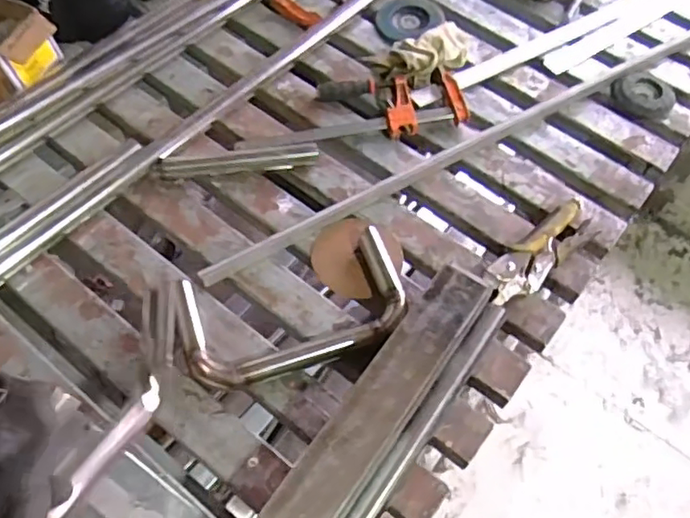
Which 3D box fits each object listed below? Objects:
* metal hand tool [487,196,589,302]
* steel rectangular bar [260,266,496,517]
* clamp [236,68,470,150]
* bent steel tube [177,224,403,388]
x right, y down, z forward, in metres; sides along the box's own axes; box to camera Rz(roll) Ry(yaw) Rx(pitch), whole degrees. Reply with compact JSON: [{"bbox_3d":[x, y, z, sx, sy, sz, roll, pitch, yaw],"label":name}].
[{"bbox_3d":[0.214,-0.009,0.679,0.050,0.034,0.161,40,65,18],"label":"metal hand tool"},{"bbox_3d":[-0.003,0.184,0.526,0.067,0.077,0.448,33,63,15],"label":"steel rectangular bar"},{"bbox_3d":[0.011,-0.190,0.770,0.280,0.027,0.092,-3,60,-5],"label":"clamp"},{"bbox_3d":[-0.052,0.050,0.629,0.224,0.026,0.118,-16,62,-13],"label":"bent steel tube"}]

